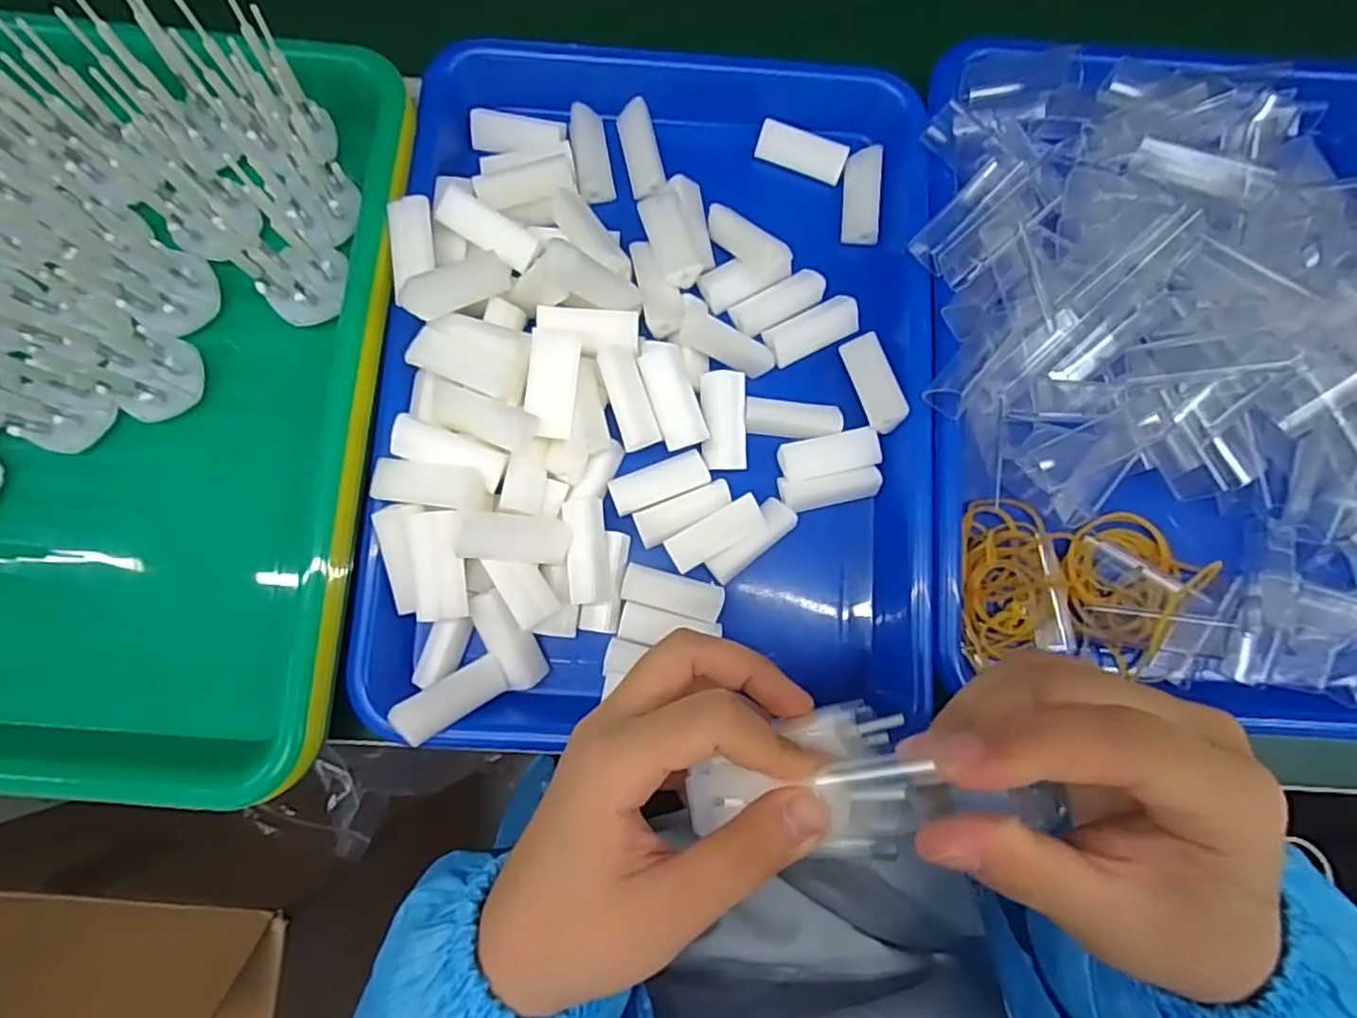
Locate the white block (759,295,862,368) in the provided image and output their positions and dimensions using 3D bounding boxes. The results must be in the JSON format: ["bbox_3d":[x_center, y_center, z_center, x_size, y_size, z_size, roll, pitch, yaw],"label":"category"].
[{"bbox_3d":[0.066,-0.088,0.330,0.047,0.007,0.021,-24,82,-5],"label":"white block"}]

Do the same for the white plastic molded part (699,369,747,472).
[{"bbox_3d":[0.022,-0.041,0.312,0.021,0.014,0.045,-2,81,-2],"label":"white plastic molded part"}]

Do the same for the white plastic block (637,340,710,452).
[{"bbox_3d":[-0.003,-0.055,0.309,0.022,0.012,0.054,-18,82,-5],"label":"white plastic block"}]

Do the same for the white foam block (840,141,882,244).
[{"bbox_3d":[0.094,-0.159,0.340,0.017,0.013,0.049,7,80,-1],"label":"white foam block"}]

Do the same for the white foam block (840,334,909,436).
[{"bbox_3d":[0.093,-0.060,0.316,0.019,0.008,0.050,-22,68,17],"label":"white foam block"}]

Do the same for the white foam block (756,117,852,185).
[{"bbox_3d":[0.063,-0.184,0.343,0.046,0.006,0.020,16,114,-3],"label":"white foam block"}]

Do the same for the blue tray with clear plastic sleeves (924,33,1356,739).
[{"bbox_3d":[0.243,-0.068,0.313,0.253,0.061,0.331,1,81,-1],"label":"blue tray with clear plastic sleeves"}]

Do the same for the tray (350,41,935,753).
[{"bbox_3d":[-0.007,-0.062,0.312,0.248,0.048,0.337,3,81,-1],"label":"tray"}]

